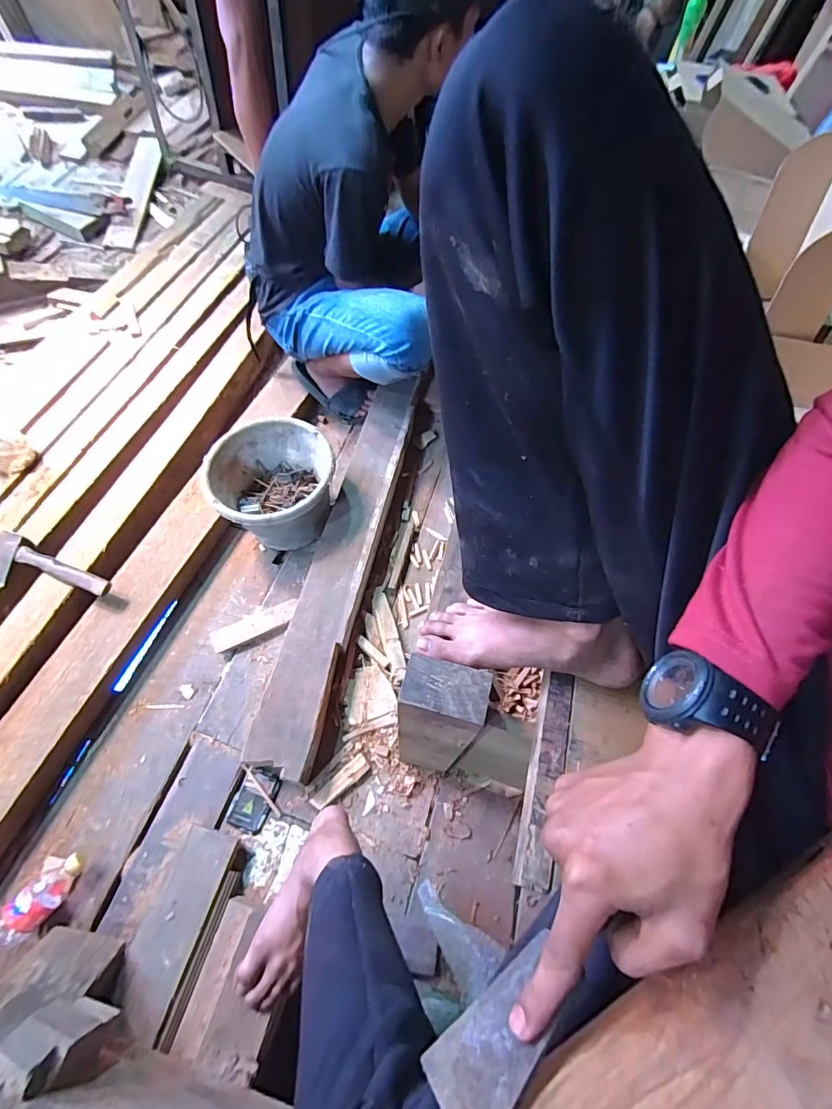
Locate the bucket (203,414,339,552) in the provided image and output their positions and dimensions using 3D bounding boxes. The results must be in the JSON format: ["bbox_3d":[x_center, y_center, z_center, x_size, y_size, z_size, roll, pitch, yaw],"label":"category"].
[{"bbox_3d":[-0.323,-0.147,1.100,0.268,0.192,0.259,1,62,-2],"label":"bucket"}]

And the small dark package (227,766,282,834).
[{"bbox_3d":[-0.298,0.451,0.869,0.066,0.013,0.103,17,62,6],"label":"small dark package"}]

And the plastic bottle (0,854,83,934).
[{"bbox_3d":[-0.597,0.539,0.759,0.062,0.078,0.106,20,63,8],"label":"plastic bottle"}]

